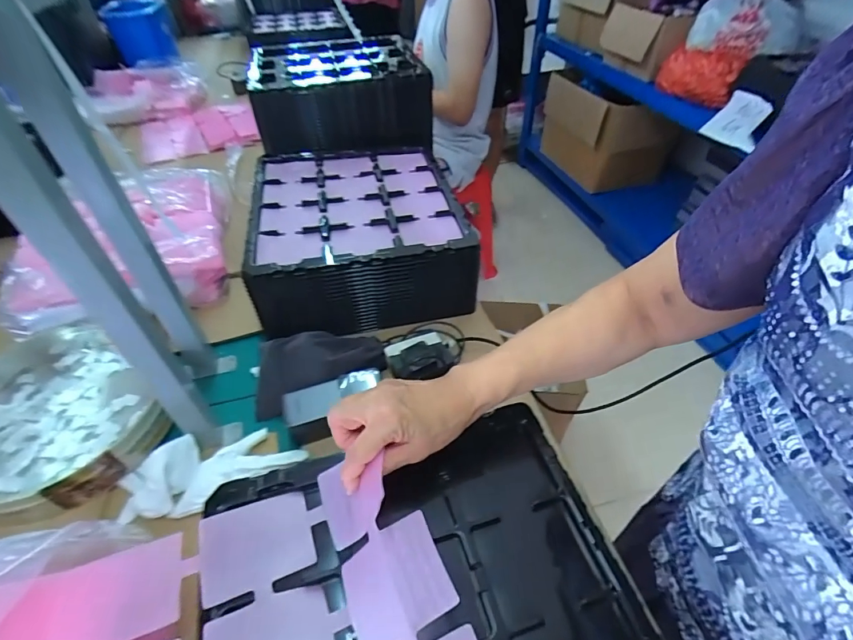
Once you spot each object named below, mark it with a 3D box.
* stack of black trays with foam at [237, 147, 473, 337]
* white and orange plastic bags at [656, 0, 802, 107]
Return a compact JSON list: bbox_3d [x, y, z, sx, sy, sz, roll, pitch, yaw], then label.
[{"bbox_3d":[-0.121,-0.160,0.758,0.335,0.136,0.358,-9,46,-7],"label":"stack of black trays with foam"},{"bbox_3d":[0.934,-0.845,1.323,0.330,0.265,0.229,25,51,24],"label":"white and orange plastic bags"}]

